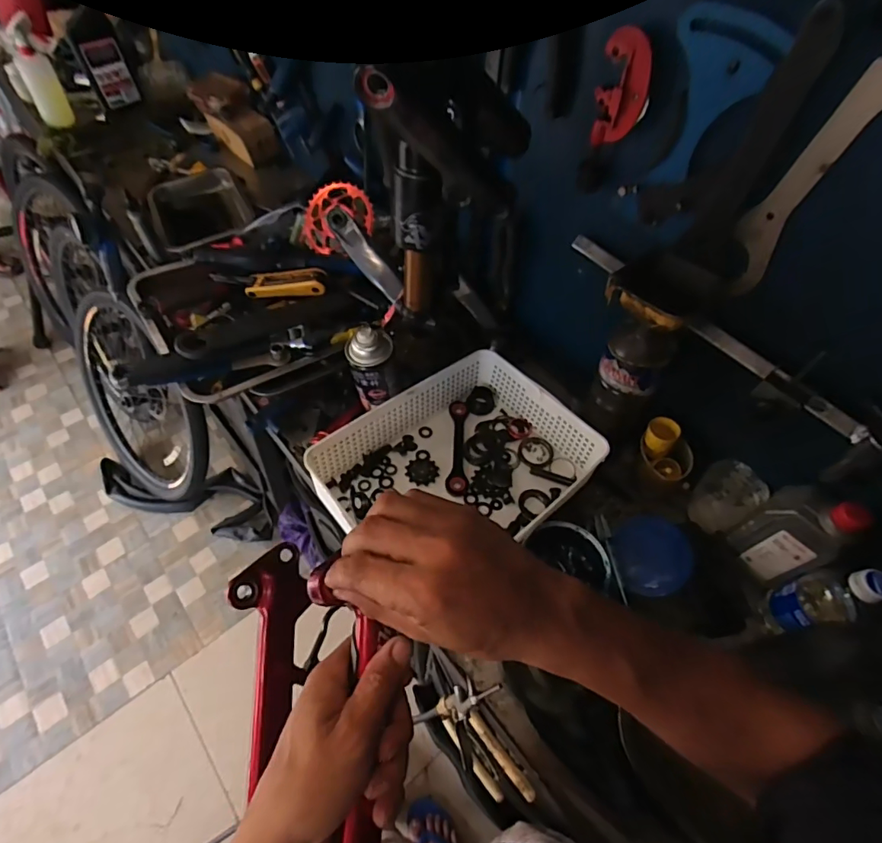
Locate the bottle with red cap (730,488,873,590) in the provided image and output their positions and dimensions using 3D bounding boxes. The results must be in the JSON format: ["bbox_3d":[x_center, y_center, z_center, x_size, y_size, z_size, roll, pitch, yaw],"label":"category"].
[{"bbox_3d":[0.408,0.130,0.570,0.044,0.158,0.081,-33,63,-23],"label":"bottle with red cap"}]

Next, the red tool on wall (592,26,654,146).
[{"bbox_3d":[0.178,-0.323,0.480,0.051,0.096,0.018,21,57,12],"label":"red tool on wall"}]

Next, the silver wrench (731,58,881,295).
[{"bbox_3d":[0.316,-0.205,0.428,0.005,0.208,0.046,-25,64,-25],"label":"silver wrench"}]

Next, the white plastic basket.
[{"bbox_3d":[0.022,0.061,0.654,0.325,0.083,0.244,-33,63,-25],"label":"white plastic basket"}]

